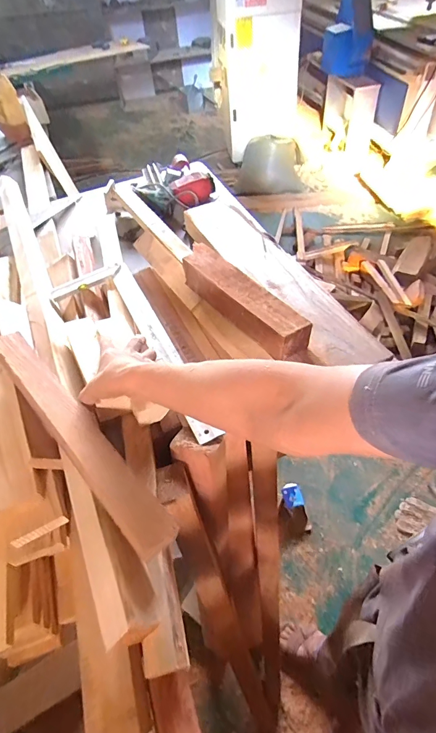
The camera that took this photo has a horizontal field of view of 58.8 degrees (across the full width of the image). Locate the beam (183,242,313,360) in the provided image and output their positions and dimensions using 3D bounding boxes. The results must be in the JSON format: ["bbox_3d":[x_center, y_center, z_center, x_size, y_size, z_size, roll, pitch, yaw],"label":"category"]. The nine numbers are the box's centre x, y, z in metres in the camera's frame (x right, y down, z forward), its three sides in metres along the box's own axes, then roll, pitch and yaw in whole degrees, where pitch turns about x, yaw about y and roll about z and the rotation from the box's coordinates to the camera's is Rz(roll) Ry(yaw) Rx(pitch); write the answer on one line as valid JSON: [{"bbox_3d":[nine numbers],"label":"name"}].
[{"bbox_3d":[0.036,-0.119,0.685,0.074,0.062,0.288,-33,54,-21],"label":"beam"}]

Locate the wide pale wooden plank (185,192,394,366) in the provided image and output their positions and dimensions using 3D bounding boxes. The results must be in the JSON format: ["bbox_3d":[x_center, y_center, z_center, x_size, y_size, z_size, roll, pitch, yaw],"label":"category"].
[{"bbox_3d":[0.100,-0.204,0.791,0.117,0.029,0.587,-24,51,-15],"label":"wide pale wooden plank"}]

